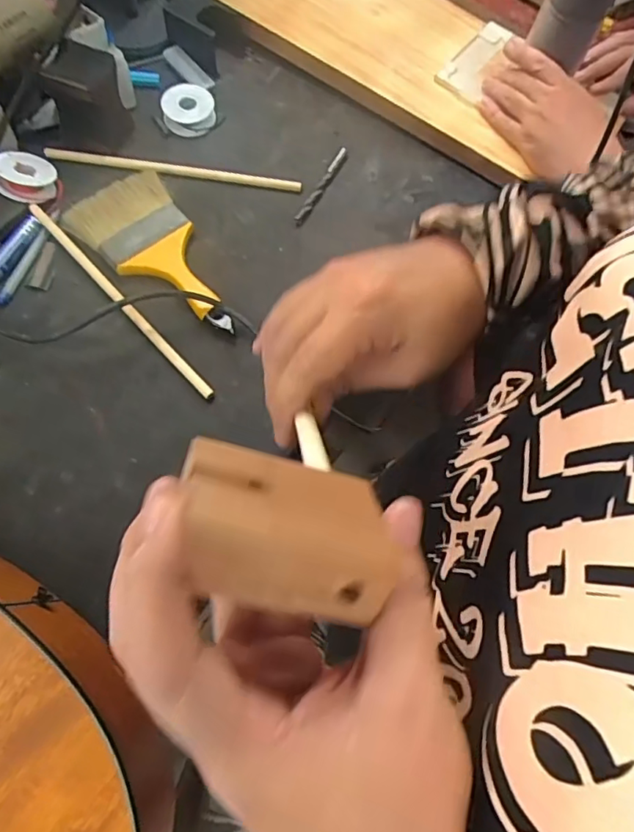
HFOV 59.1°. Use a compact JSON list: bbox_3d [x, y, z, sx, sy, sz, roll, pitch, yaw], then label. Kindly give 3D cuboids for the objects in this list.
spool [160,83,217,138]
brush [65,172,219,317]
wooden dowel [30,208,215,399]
[{"bbox_3d":[-0.156,-0.373,0.679,0.062,0.027,0.053,-13,69,-7],"label":"spool"},{"bbox_3d":[-0.170,-0.186,0.603,0.190,0.020,0.111,42,72,14],"label":"brush"},{"bbox_3d":[-0.208,-0.126,0.583,0.012,0.014,0.296,-40,74,-17],"label":"wooden dowel"}]

